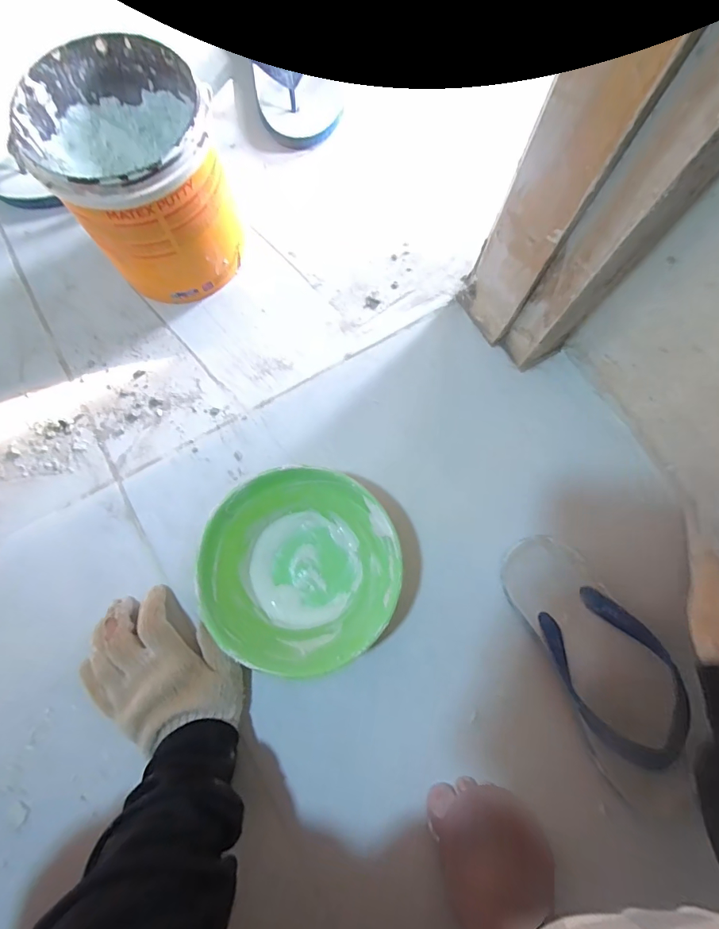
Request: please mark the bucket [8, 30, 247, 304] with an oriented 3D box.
[{"bbox_3d":[-0.202,-0.267,0.433,0.137,0.162,0.149,0,78,-1],"label":"bucket"}]

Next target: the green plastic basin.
[{"bbox_3d":[-0.049,0.092,0.405,0.161,0.071,0.162,0,78,-1],"label":"green plastic basin"}]

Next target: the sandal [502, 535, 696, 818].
[{"bbox_3d":[0.216,0.171,0.398,0.096,0.041,0.231,-22,66,-6],"label":"sandal"}]

